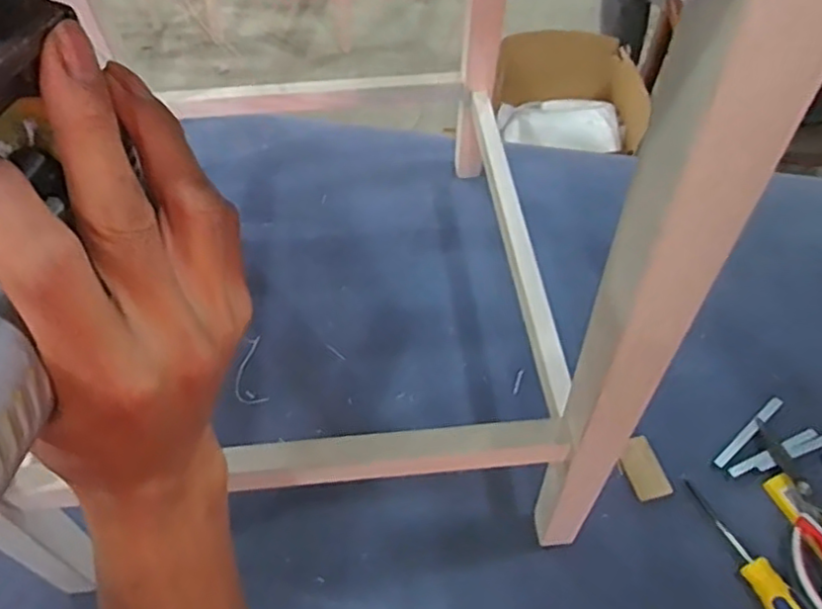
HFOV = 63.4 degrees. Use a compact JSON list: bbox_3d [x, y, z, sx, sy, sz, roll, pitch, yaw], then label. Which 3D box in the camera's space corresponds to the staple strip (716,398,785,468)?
[{"bbox_3d":[0.339,0.127,0.665,0.106,0.005,0.011,-36,62,-23],"label":"staple strip"}]

